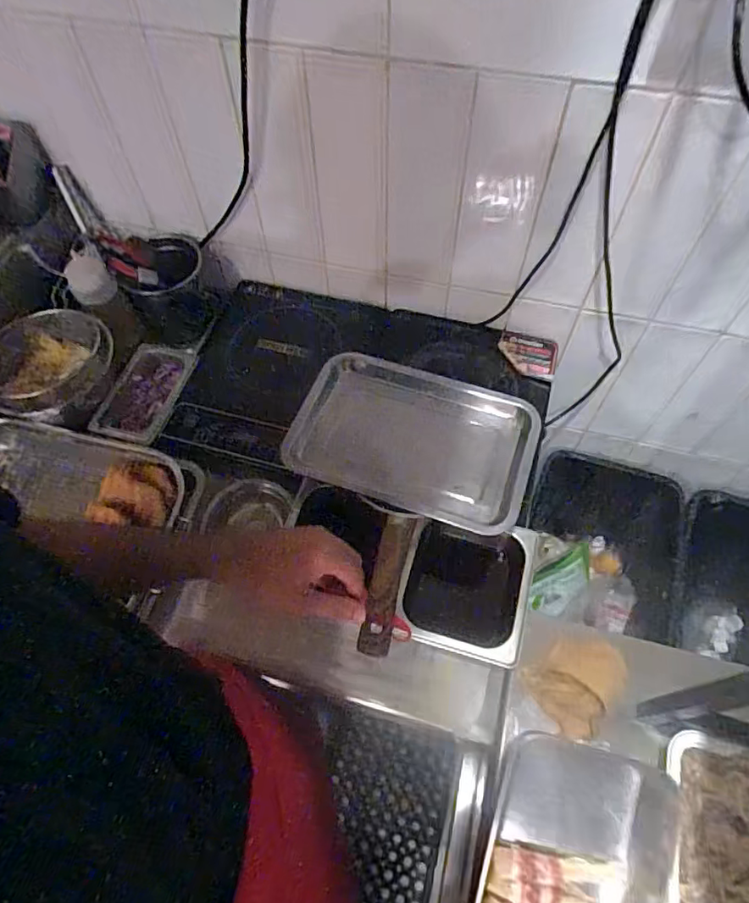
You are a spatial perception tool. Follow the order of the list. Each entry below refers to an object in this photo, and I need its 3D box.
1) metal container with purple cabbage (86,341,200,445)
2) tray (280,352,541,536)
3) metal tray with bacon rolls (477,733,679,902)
[{"bbox_3d":[-0.372,-0.101,0.885,0.112,0.039,0.196,9,61,6],"label":"metal container with purple cabbage"},{"bbox_3d":[0.051,-0.020,0.741,0.317,0.035,0.219,18,62,11],"label":"tray"},{"bbox_3d":[0.182,0.386,0.499,0.149,0.038,0.214,14,76,14],"label":"metal tray with bacon rolls"}]

